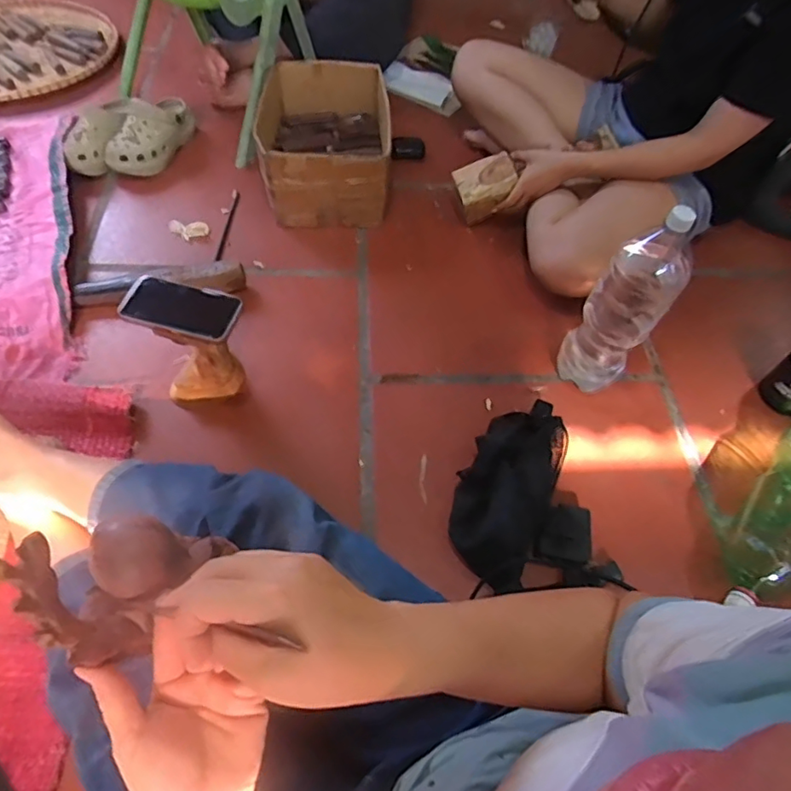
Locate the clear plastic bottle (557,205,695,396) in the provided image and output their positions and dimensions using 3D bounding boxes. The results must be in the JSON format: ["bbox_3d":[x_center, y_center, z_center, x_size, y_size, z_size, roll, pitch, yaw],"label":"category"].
[{"bbox_3d":[0.337,-0.131,0.793,0.103,0.315,0.091,30,61,15],"label":"clear plastic bottle"}]

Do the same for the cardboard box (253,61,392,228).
[{"bbox_3d":[-0.140,-0.506,1.081,0.245,0.136,0.320,-2,58,-5],"label":"cardboard box"}]

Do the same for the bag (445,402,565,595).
[{"bbox_3d":[0.164,0.117,0.768,0.121,0.072,0.282,23,59,10],"label":"bag"}]

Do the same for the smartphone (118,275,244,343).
[{"bbox_3d":[-0.291,-0.118,0.732,0.153,0.015,0.071,14,80,2],"label":"smartphone"}]

